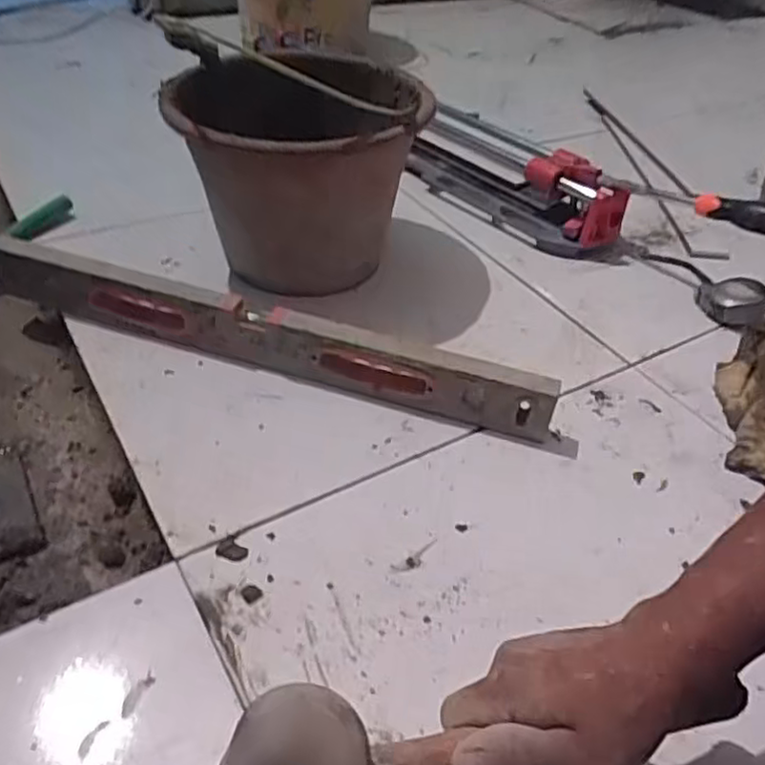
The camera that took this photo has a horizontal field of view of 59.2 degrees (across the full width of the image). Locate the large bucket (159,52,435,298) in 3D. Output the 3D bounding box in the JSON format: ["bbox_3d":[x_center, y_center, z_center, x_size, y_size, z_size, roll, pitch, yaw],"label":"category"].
[{"bbox_3d":[-0.088,-0.240,0.744,0.268,0.229,0.275,3,41,-3],"label":"large bucket"}]

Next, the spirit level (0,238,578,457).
[{"bbox_3d":[-0.124,-0.045,0.647,0.595,0.062,0.028,15,42,11],"label":"spirit level"}]

